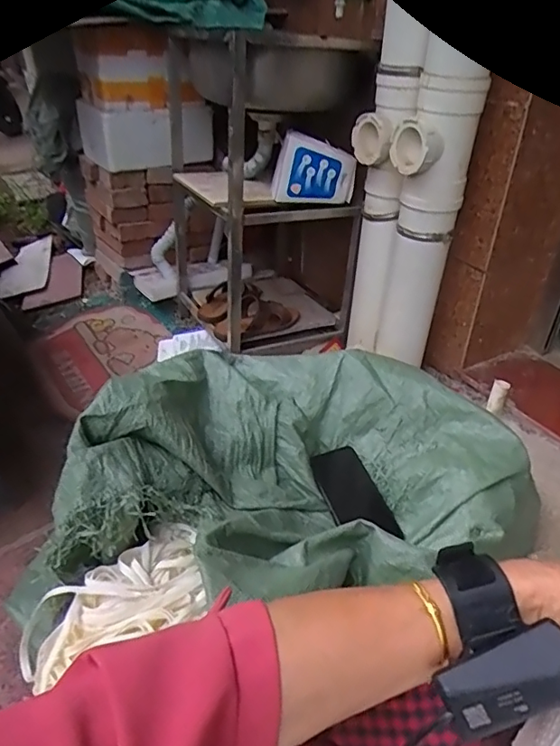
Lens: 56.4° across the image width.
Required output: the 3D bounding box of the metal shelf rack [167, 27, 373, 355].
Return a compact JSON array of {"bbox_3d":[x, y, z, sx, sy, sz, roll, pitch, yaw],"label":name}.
[{"bbox_3d":[-0.048,-0.467,1.346,0.423,0.676,0.527,-10,37,-14],"label":"metal shelf rack"}]

